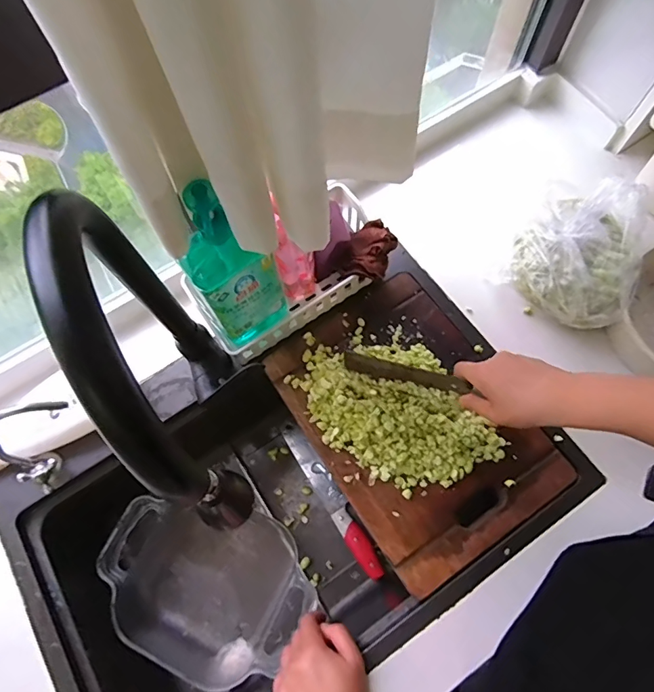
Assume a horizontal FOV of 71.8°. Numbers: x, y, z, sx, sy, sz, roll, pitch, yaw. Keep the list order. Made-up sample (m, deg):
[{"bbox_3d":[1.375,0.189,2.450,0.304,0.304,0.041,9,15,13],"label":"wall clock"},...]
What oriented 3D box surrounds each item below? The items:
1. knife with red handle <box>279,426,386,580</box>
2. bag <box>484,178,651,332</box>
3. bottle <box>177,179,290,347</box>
[{"bbox_3d":[0.006,0.252,0.756,0.037,0.025,0.277,-32,72,-9],"label":"knife with red handle"},{"bbox_3d":[0.355,-0.139,0.631,0.157,0.109,0.198,33,74,13],"label":"bag"},{"bbox_3d":[-0.105,-0.081,0.532,0.092,0.283,0.045,-33,72,-10],"label":"bottle"}]

